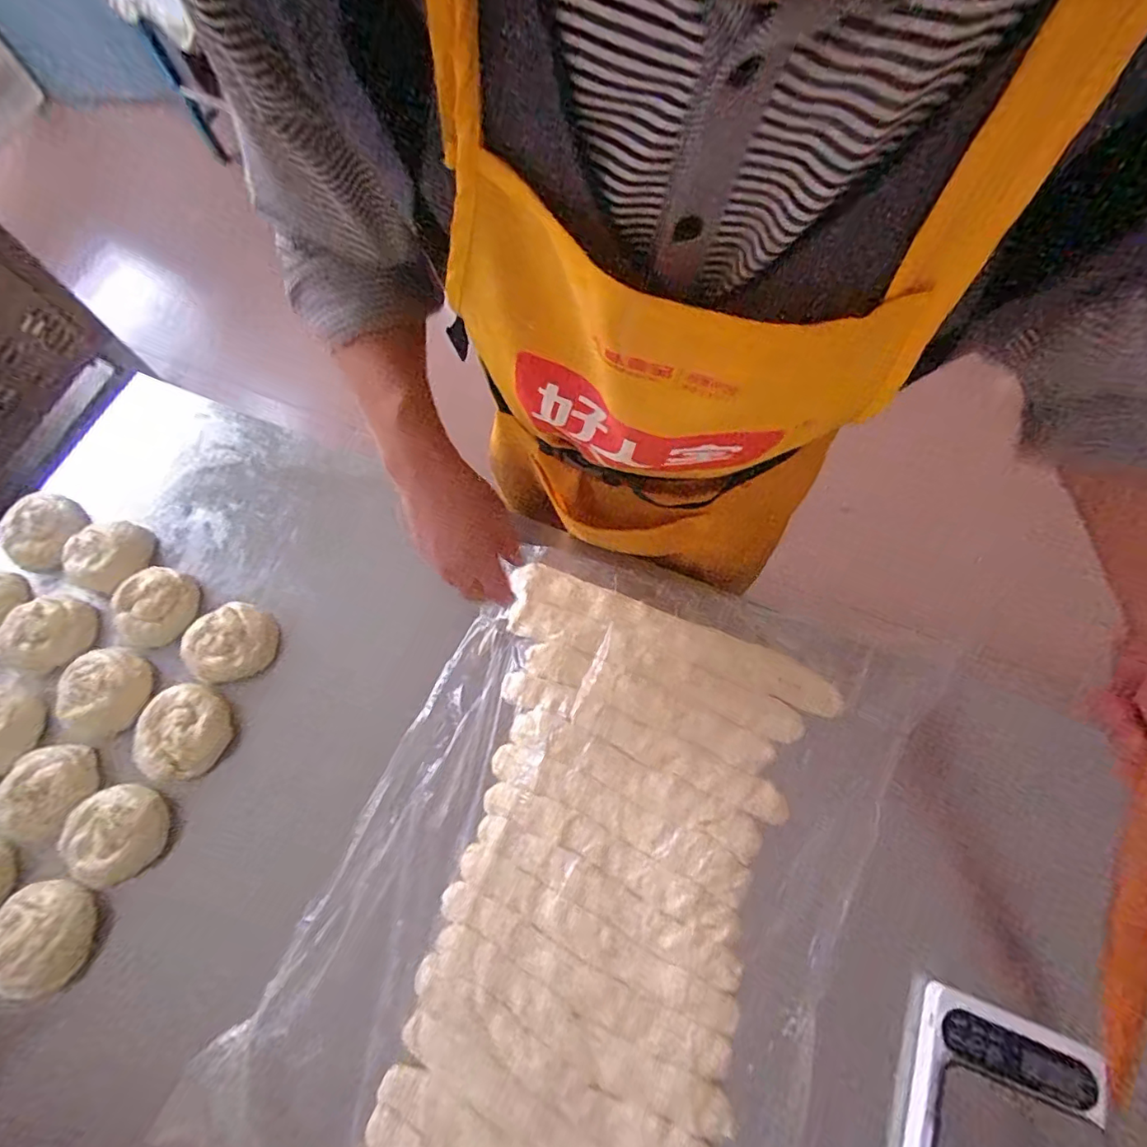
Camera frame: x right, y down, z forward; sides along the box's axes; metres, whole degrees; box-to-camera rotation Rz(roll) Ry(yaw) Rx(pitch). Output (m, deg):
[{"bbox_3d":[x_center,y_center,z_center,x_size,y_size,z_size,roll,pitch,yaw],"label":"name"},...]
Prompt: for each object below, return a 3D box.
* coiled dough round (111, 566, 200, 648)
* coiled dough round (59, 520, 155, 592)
[{"bbox_3d":[-0.456,0.033,0.603,0.072,0.029,0.082,26,72,11],"label":"coiled dough round"},{"bbox_3d":[-0.523,-0.021,0.628,0.082,0.029,0.080,0,70,1],"label":"coiled dough round"}]

